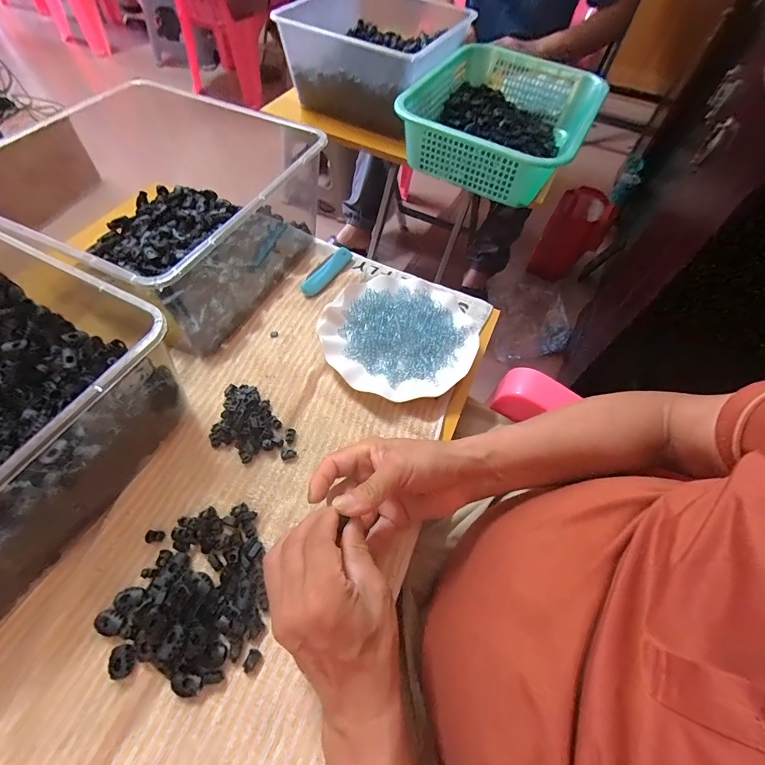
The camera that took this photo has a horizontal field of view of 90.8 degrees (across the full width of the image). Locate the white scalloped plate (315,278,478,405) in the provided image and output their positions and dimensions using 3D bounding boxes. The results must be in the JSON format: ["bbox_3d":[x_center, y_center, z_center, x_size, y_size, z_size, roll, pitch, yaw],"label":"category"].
[{"bbox_3d":[0.021,-0.058,0.466,0.182,0.025,0.179,2,57,-3],"label":"white scalloped plate"}]

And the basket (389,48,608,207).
[{"bbox_3d":[0.216,-0.502,0.718,0.314,0.098,0.399,25,59,11],"label":"basket"}]

